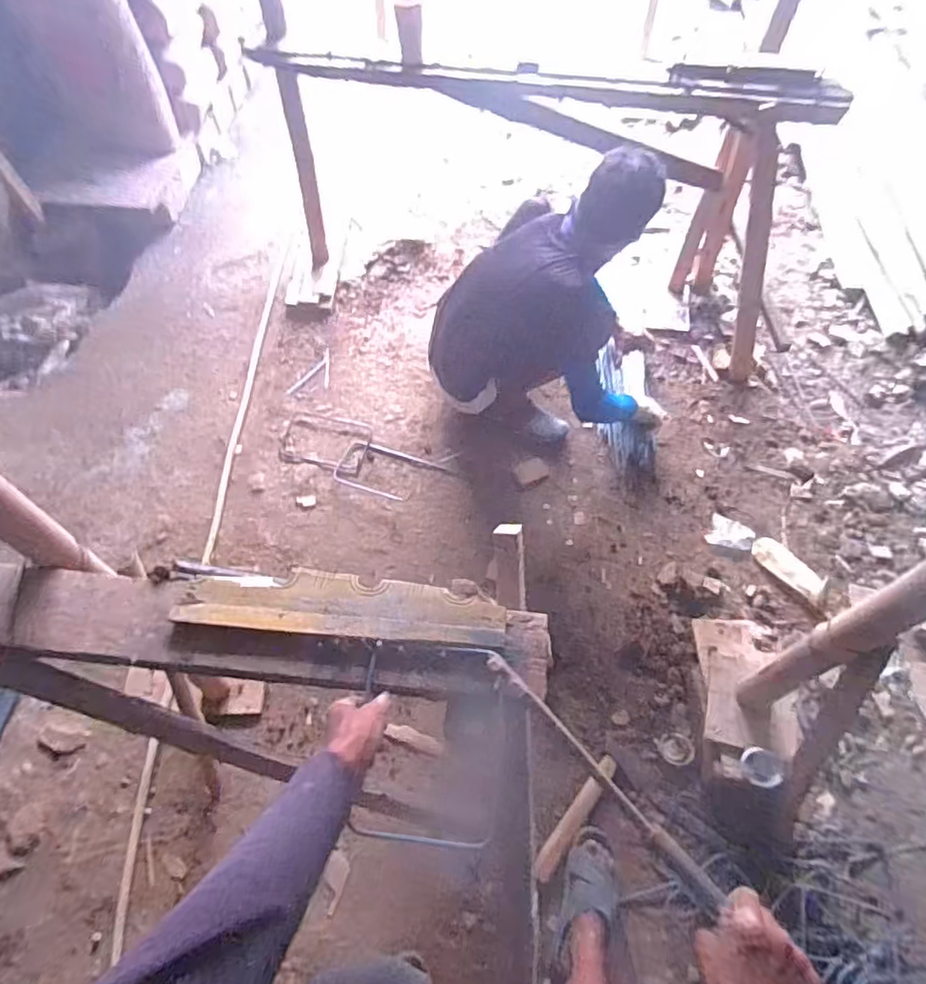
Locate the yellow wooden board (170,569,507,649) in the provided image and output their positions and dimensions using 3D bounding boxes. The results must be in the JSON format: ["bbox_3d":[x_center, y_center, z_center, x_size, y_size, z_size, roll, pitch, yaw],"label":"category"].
[{"bbox_3d":[-0.167,0.154,0.809,0.440,0.024,0.086,6,59,3],"label":"yellow wooden board"}]

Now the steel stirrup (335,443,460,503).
[{"bbox_3d":[-0.214,-0.056,1.808,0.358,0.015,0.154,19,60,13],"label":"steel stirrup"}]

